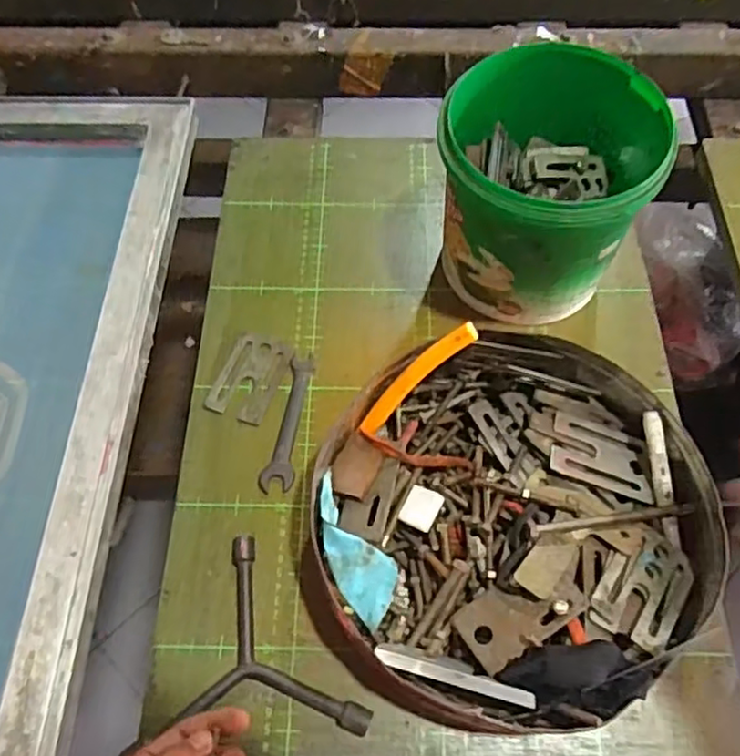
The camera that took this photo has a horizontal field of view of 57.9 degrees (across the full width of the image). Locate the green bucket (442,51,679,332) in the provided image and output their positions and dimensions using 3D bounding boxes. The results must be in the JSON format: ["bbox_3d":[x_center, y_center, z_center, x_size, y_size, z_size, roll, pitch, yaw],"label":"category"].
[{"bbox_3d":[0.140,-0.146,0.552,0.151,0.166,0.152,-1,62,1],"label":"green bucket"}]

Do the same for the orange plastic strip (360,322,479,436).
[{"bbox_3d":[0.035,-0.001,0.502,0.115,0.014,0.021,-45,66,23],"label":"orange plastic strip"}]

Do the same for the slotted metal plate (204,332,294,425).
[{"bbox_3d":[-0.102,-0.001,0.567,0.050,0.004,0.077,18,64,11],"label":"slotted metal plate"}]

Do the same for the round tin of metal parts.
[{"bbox_3d":[0.094,0.094,0.470,0.269,0.074,0.254,-1,62,1],"label":"round tin of metal parts"}]

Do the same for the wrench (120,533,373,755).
[{"bbox_3d":[-0.098,0.203,0.448,0.136,0.015,0.153,-31,68,-14],"label":"wrench"}]

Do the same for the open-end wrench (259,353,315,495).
[{"bbox_3d":[-0.067,0.034,0.547,0.026,0.006,0.121,5,62,4],"label":"open-end wrench"}]

